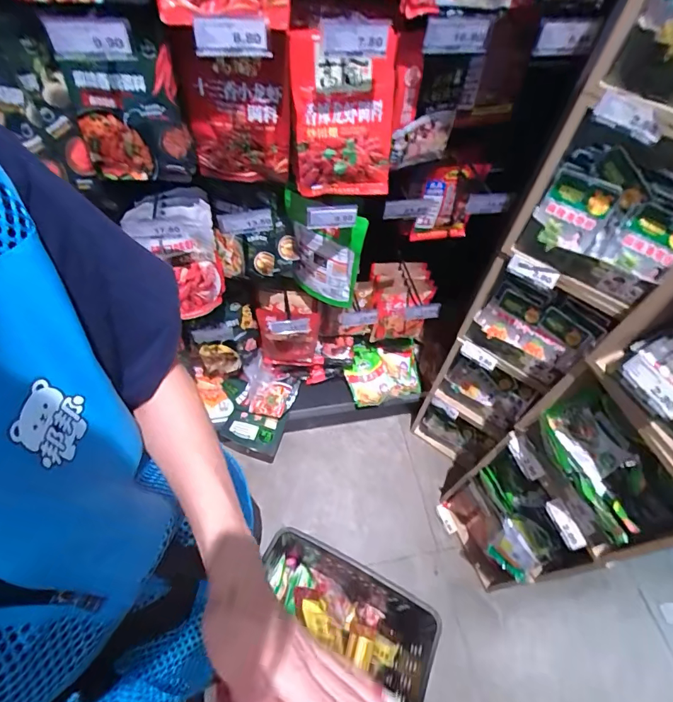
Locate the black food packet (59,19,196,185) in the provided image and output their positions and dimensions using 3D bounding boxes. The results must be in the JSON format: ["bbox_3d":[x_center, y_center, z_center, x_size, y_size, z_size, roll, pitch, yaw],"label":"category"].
[{"bbox_3d":[-0.363,-0.417,0.736,0.177,0.236,0.055,1,56,-3],"label":"black food packet"}]

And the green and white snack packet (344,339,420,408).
[{"bbox_3d":[0.176,0.078,1.533,0.276,0.029,0.219,-7,74,-16],"label":"green and white snack packet"}]

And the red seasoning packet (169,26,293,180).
[{"bbox_3d":[-0.180,-0.433,0.776,0.185,0.268,0.036,9,56,2],"label":"red seasoning packet"}]

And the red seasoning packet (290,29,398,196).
[{"bbox_3d":[0.012,-0.405,0.757,0.176,0.259,0.046,-2,43,0],"label":"red seasoning packet"}]

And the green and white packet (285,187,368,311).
[{"bbox_3d":[-0.029,-0.238,1.038,0.200,0.294,0.036,31,60,16],"label":"green and white packet"}]

